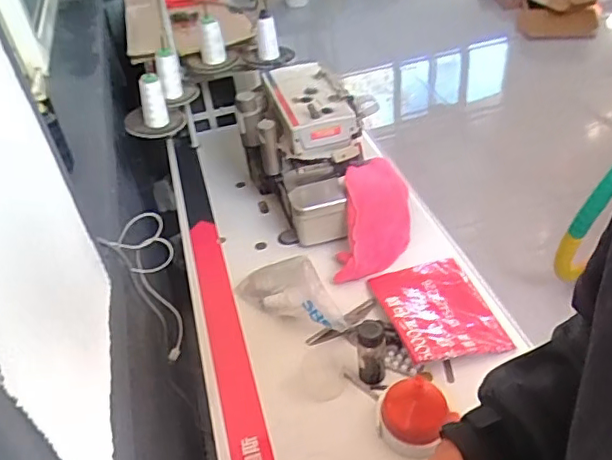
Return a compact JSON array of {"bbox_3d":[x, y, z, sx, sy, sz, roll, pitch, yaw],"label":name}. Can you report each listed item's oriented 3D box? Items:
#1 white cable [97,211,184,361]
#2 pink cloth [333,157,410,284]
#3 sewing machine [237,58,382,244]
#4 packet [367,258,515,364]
[{"bbox_3d":[-0.249,0.109,0.956,0.095,0.301,0.061,-19,40,-13],"label":"white cable"},{"bbox_3d":[0.137,-0.037,1.109,0.123,0.088,0.293,5,59,16],"label":"pink cloth"},{"bbox_3d":[-0.004,-0.169,1.207,0.205,0.233,0.353,-17,39,-11],"label":"sewing machine"},{"bbox_3d":[0.223,0.131,0.976,0.170,0.014,0.235,-7,30,-11],"label":"packet"}]

